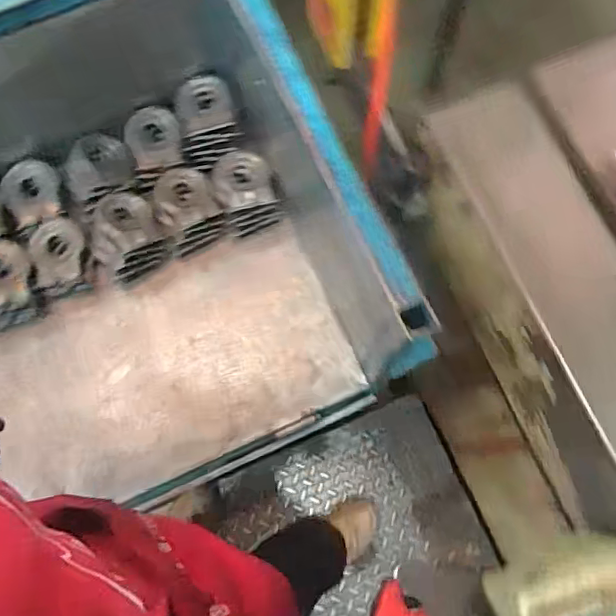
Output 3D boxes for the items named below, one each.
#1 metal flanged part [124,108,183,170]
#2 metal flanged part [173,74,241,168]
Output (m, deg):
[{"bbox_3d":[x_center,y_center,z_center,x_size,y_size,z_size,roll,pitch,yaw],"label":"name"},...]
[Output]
[{"bbox_3d":[-0.267,-0.296,1.024,0.093,0.041,0.088,-19,76,-5],"label":"metal flanged part"},{"bbox_3d":[-0.174,-0.322,1.031,0.105,0.075,0.133,-16,76,-5],"label":"metal flanged part"}]

